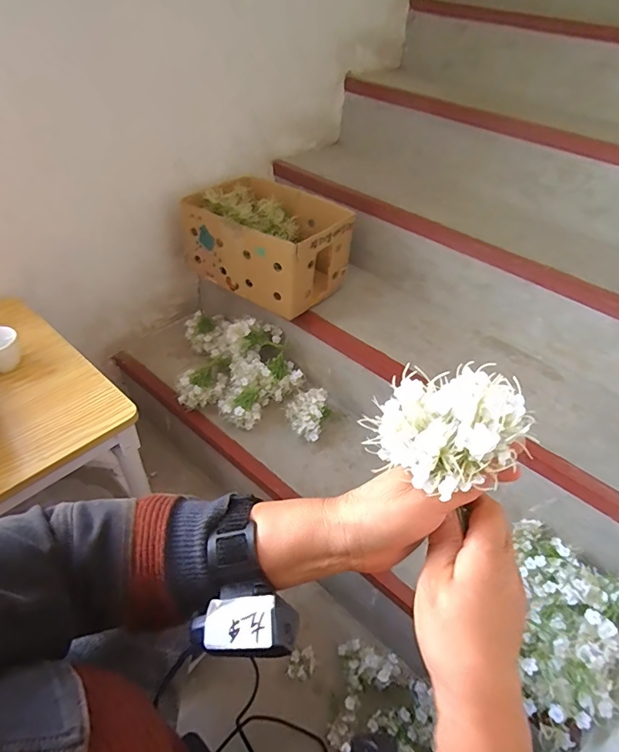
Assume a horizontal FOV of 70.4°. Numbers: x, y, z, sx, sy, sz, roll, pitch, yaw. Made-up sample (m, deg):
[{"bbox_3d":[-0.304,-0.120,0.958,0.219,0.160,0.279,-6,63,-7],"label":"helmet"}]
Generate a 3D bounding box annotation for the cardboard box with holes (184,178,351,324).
[{"bbox_3d":[-0.083,-0.301,0.978,0.305,0.161,0.241,30,48,22],"label":"cardboard box with holes"}]

